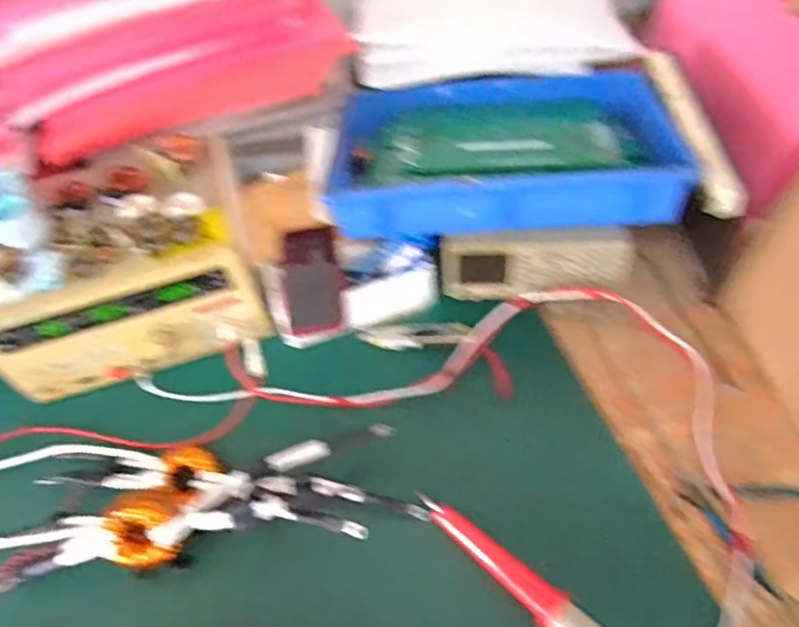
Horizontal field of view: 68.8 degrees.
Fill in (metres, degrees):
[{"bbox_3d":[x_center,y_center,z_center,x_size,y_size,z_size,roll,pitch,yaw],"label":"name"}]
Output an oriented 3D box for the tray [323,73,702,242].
[{"bbox_3d":[0.124,-0.228,0.772,0.419,0.082,0.292,-1,51,3],"label":"tray"}]

